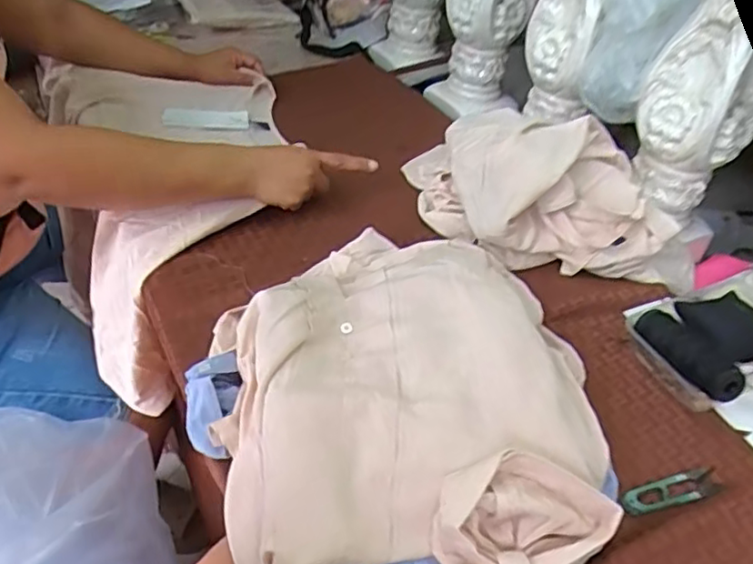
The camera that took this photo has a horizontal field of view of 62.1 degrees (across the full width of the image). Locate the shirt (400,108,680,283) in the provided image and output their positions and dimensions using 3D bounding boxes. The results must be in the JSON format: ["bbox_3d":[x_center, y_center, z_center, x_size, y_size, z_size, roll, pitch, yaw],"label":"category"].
[{"bbox_3d":[0.201,-0.122,0.763,0.326,0.119,0.209,10,41,4],"label":"shirt"}]

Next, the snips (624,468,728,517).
[{"bbox_3d":[0.253,0.179,0.536,0.103,0.006,0.025,-10,43,-18],"label":"snips"}]

